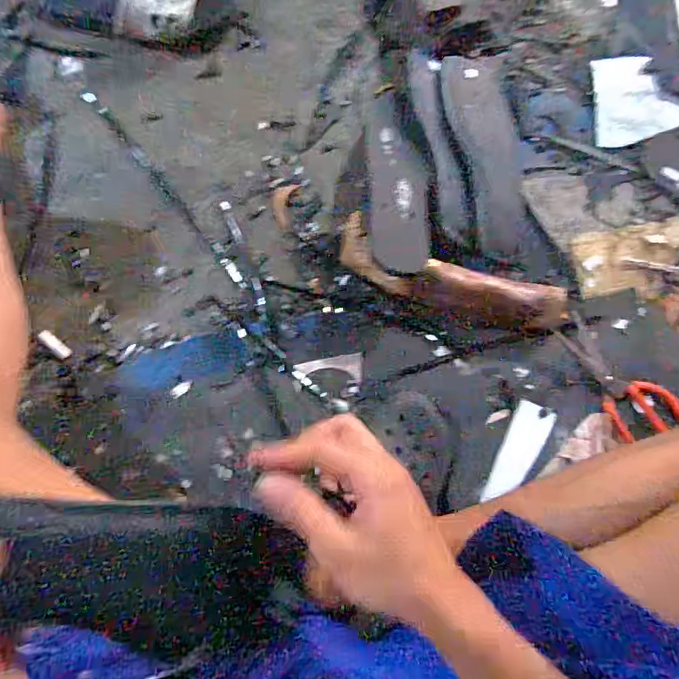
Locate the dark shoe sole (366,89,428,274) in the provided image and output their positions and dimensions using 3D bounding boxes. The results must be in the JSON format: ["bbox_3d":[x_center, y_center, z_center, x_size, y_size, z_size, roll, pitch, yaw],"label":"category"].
[{"bbox_3d":[0.068,-0.191,0.609,0.063,0.030,0.231,-2,82,-1],"label":"dark shoe sole"}]

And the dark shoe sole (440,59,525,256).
[{"bbox_3d":[0.181,-0.225,0.639,0.096,0.018,0.260,-4,84,-23],"label":"dark shoe sole"}]

